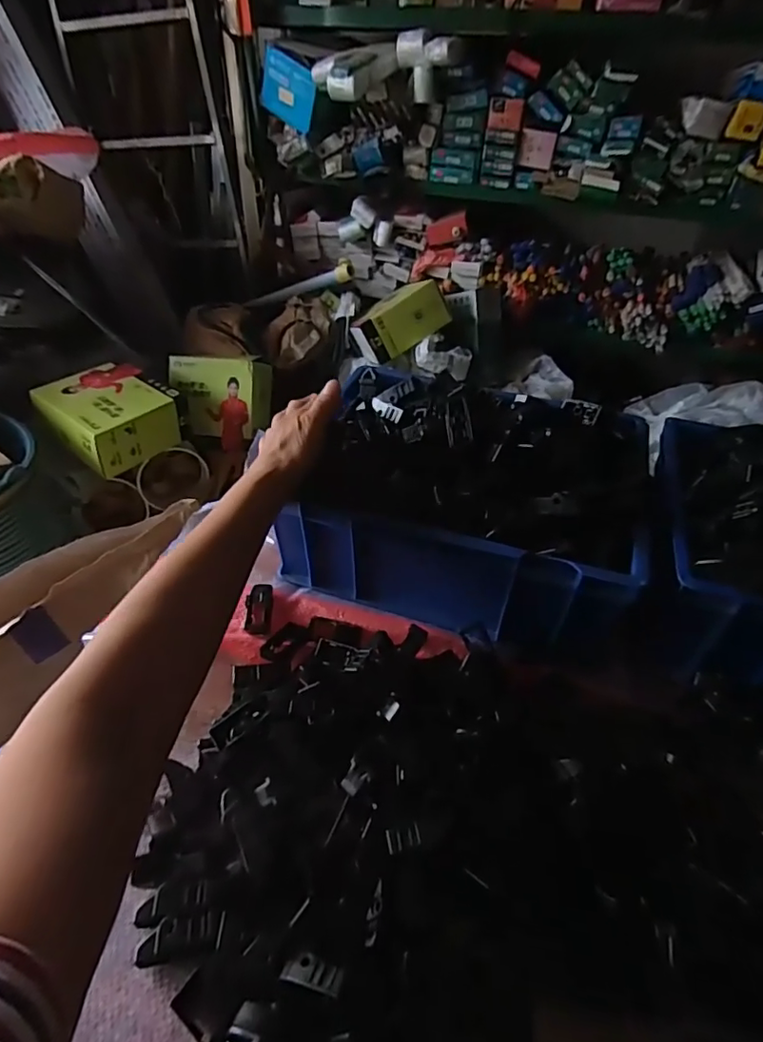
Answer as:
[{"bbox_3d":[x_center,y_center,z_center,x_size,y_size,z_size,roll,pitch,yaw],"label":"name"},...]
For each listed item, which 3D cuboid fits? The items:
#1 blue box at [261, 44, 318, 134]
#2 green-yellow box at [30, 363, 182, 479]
[{"bbox_3d":[-0.250,-1.157,1.444,0.162,0.148,0.026,33,55,-3],"label":"blue box"},{"bbox_3d":[-0.636,-0.242,1.261,0.236,0.137,0.247,29,48,27],"label":"green-yellow box"}]

